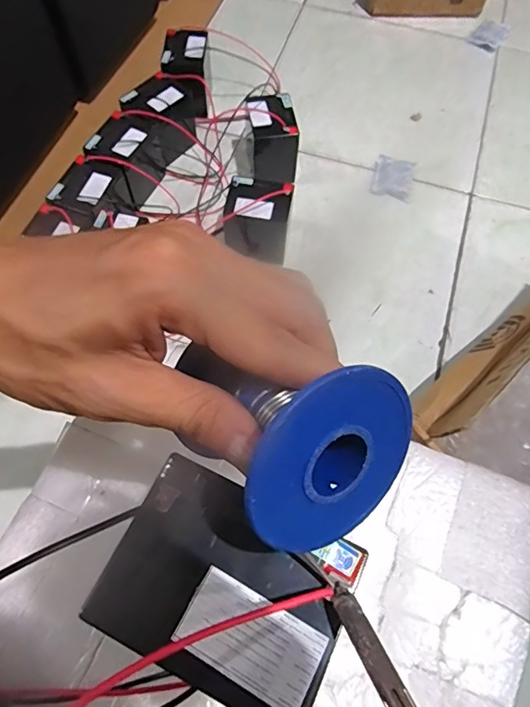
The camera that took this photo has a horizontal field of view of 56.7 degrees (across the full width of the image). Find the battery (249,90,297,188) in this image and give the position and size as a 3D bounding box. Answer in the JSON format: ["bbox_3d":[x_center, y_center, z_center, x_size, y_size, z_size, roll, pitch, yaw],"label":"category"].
[{"bbox_3d":[0.011,-0.332,0.774,0.074,0.104,0.096,-6,66,-3],"label":"battery"}]

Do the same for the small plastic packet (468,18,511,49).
[{"bbox_3d":[0.447,-0.636,0.976,0.065,0.025,0.059,30,69,13],"label":"small plastic packet"}]

